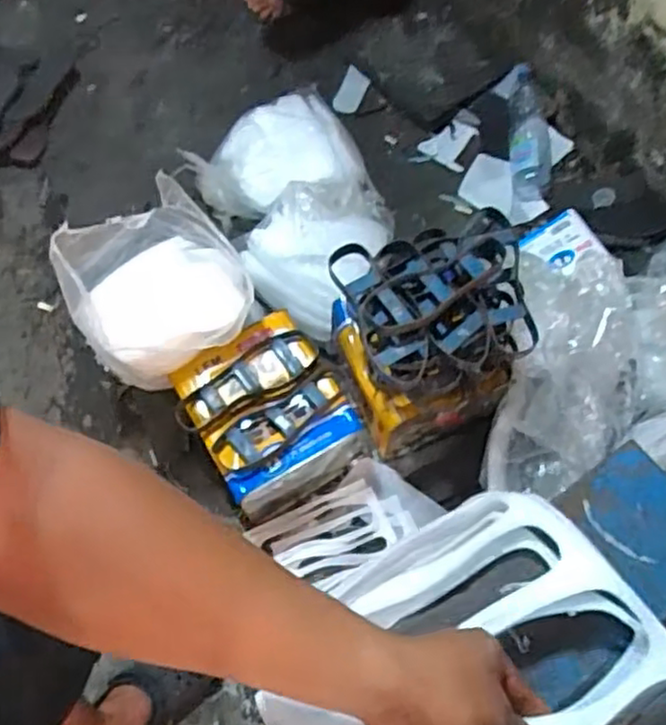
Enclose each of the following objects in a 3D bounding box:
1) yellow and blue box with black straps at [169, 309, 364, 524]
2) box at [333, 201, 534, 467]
[{"bbox_3d":[-0.119,0.107,1.255,0.256,0.241,0.273,-35,72,-15],"label":"yellow and blue box with black straps"},{"bbox_3d":[0.166,-0.045,1.175,0.271,0.386,0.252,-20,69,-10],"label":"box"}]

